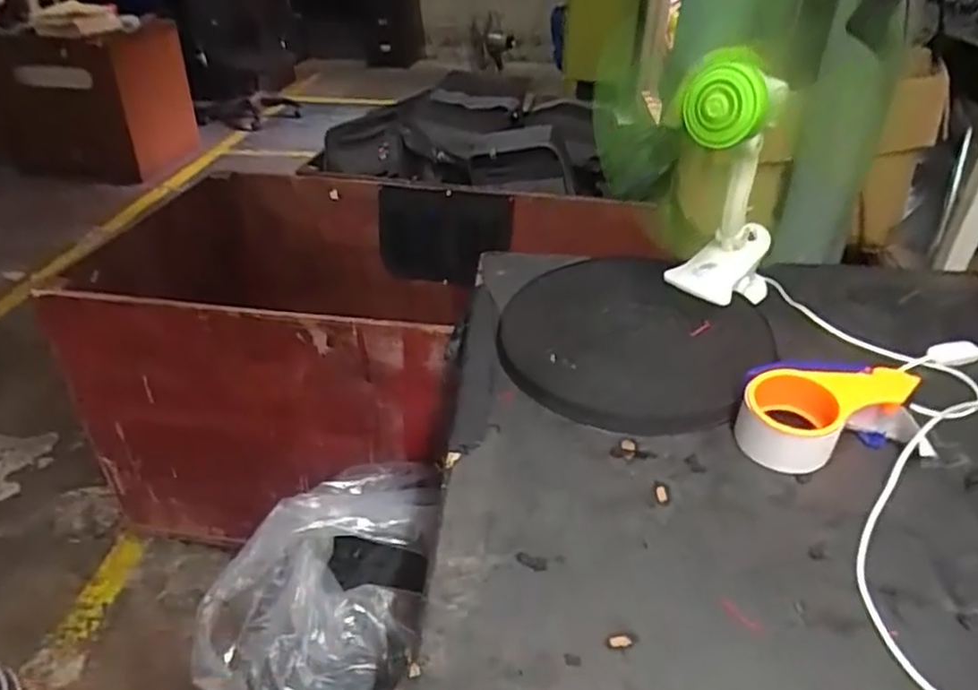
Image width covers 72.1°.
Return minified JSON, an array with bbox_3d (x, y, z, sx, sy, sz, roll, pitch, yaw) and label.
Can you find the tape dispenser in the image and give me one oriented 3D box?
[{"bbox_3d":[0.299,0.064,0.598,0.157,0.059,0.078,0,33,0],"label":"tape dispenser"}]

